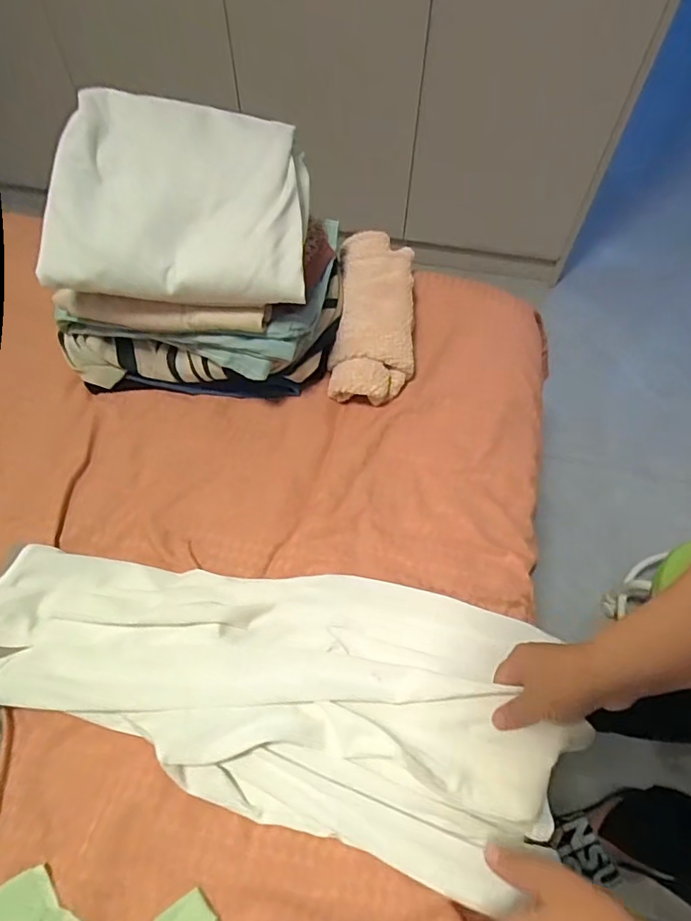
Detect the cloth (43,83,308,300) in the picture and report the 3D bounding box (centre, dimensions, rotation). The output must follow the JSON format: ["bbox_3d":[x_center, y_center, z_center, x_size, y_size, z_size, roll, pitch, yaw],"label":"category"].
[{"bbox_3d":[-0.163,-0.278,0.552,0.243,0.037,0.219,3,79,-7],"label":"cloth"}]

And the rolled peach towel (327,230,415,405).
[{"bbox_3d":[0.036,-0.189,0.705,0.102,0.061,0.243,3,60,1],"label":"rolled peach towel"}]

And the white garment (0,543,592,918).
[{"bbox_3d":[-0.074,0.200,0.507,0.554,0.046,0.224,13,60,5],"label":"white garment"}]

